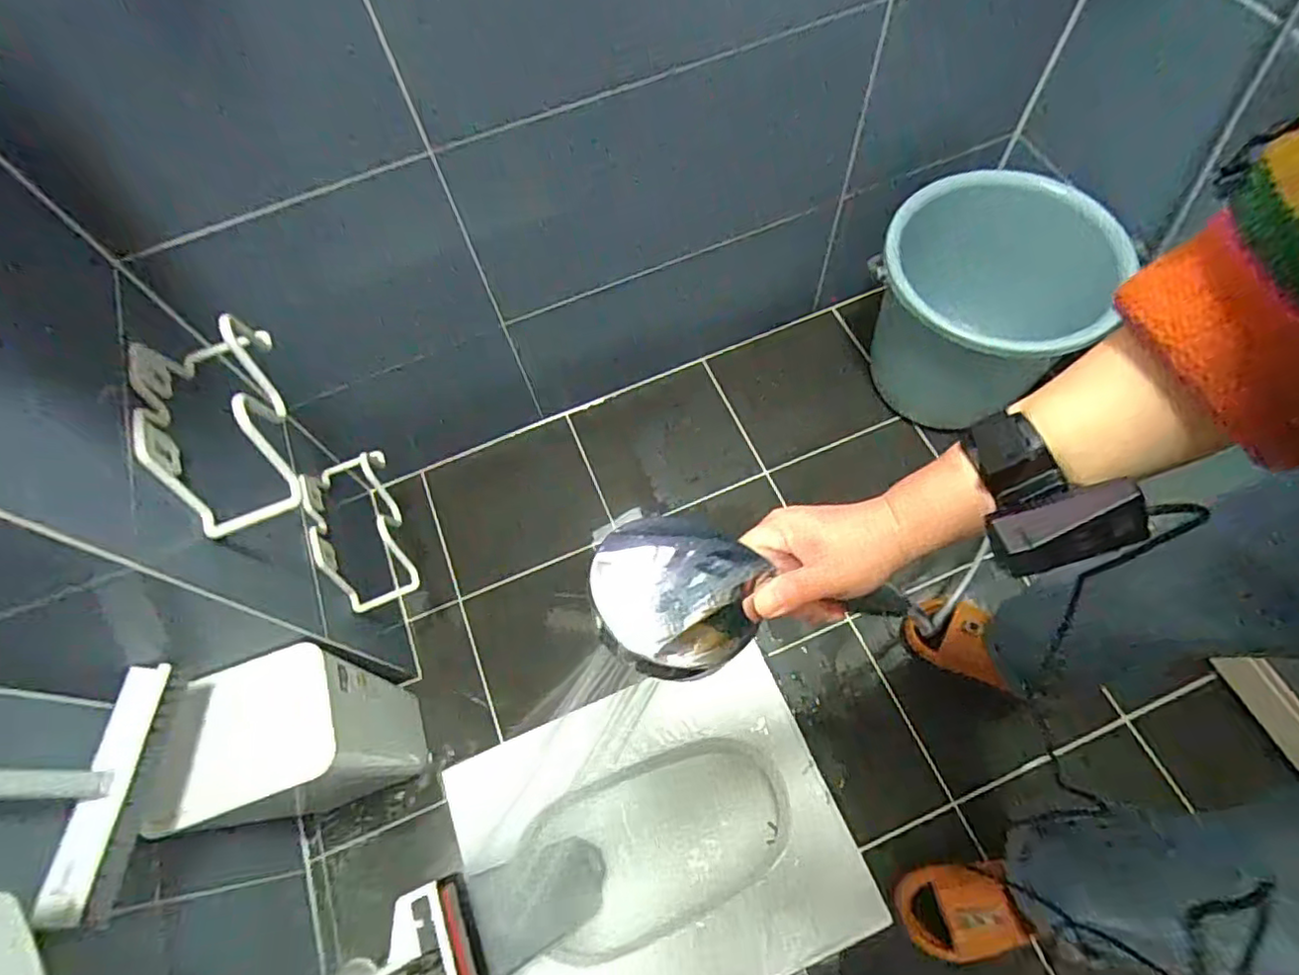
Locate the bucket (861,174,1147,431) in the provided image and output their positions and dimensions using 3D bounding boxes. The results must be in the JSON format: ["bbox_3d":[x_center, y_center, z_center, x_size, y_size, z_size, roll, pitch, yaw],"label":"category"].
[{"bbox_3d":[0.559,-0.309,1.075,0.337,0.294,0.344,-1,65,3],"label":"bucket"}]

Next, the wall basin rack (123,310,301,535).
[{"bbox_3d":[-0.454,-0.079,0.659,0.108,0.090,0.246,-21,65,-6],"label":"wall basin rack"}]

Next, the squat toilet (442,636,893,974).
[{"bbox_3d":[0.013,0.541,0.976,0.527,0.140,0.425,-21,65,-6],"label":"squat toilet"}]

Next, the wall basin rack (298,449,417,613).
[{"bbox_3d":[-0.430,0.046,0.937,0.106,0.110,0.250,-21,65,-6],"label":"wall basin rack"}]

